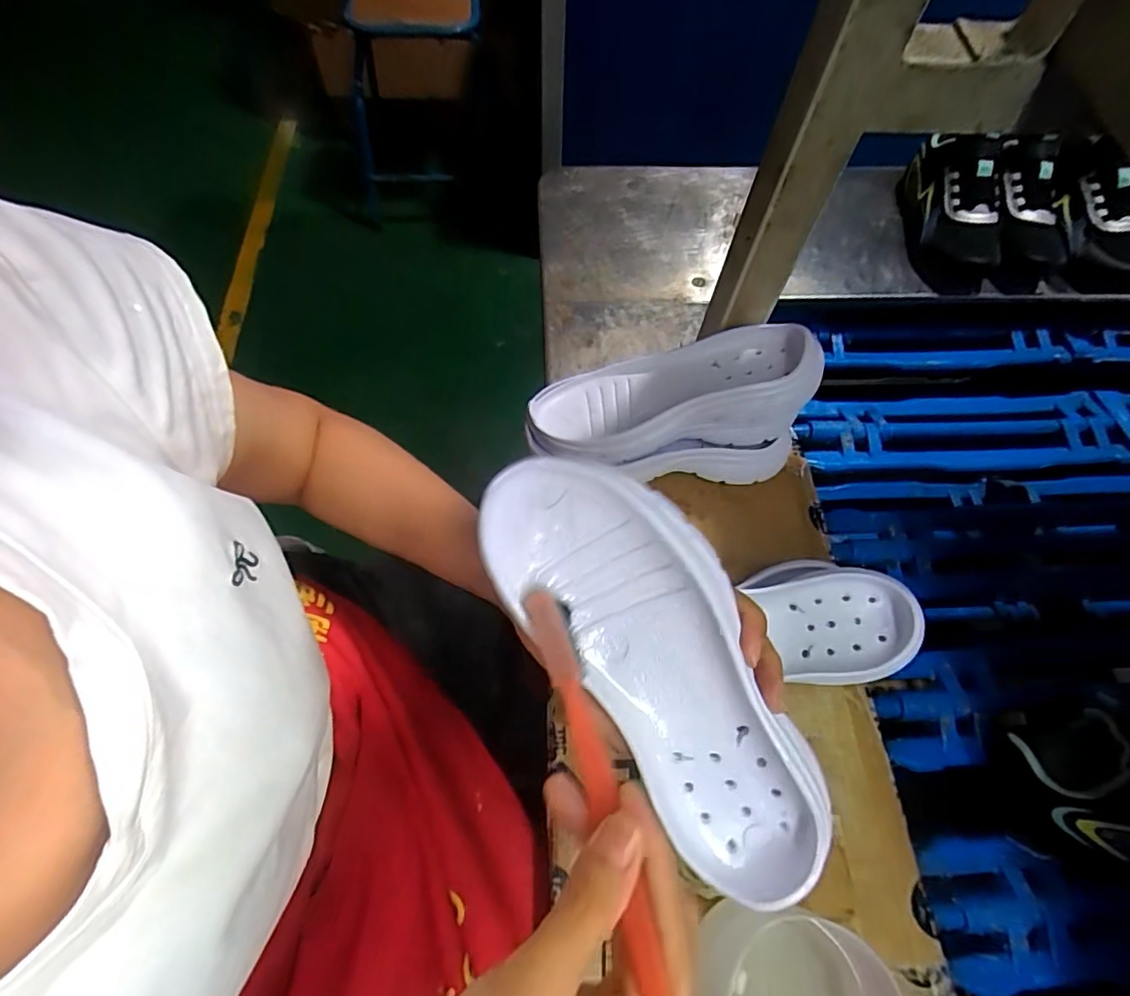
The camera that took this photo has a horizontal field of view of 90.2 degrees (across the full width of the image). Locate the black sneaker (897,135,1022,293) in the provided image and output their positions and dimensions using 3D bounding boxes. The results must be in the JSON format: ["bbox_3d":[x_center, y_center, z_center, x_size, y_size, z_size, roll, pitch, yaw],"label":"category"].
[{"bbox_3d":[0.444,-0.333,0.639,0.079,0.099,0.171,7,64,1],"label":"black sneaker"}]

